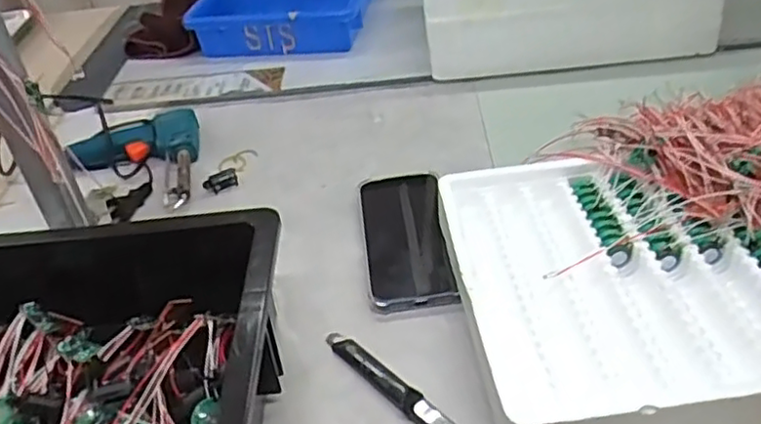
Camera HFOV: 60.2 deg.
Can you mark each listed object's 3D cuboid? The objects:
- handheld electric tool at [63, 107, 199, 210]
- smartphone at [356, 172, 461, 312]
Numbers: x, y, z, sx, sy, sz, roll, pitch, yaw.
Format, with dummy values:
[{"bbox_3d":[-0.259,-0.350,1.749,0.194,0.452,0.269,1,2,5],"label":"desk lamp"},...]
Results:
[{"bbox_3d":[-0.268,-0.050,0.707,0.142,0.032,0.166,-13,39,-9],"label":"handheld electric tool"},{"bbox_3d":[0.021,0.022,0.576,0.073,0.018,0.163,-5,38,1],"label":"smartphone"}]

